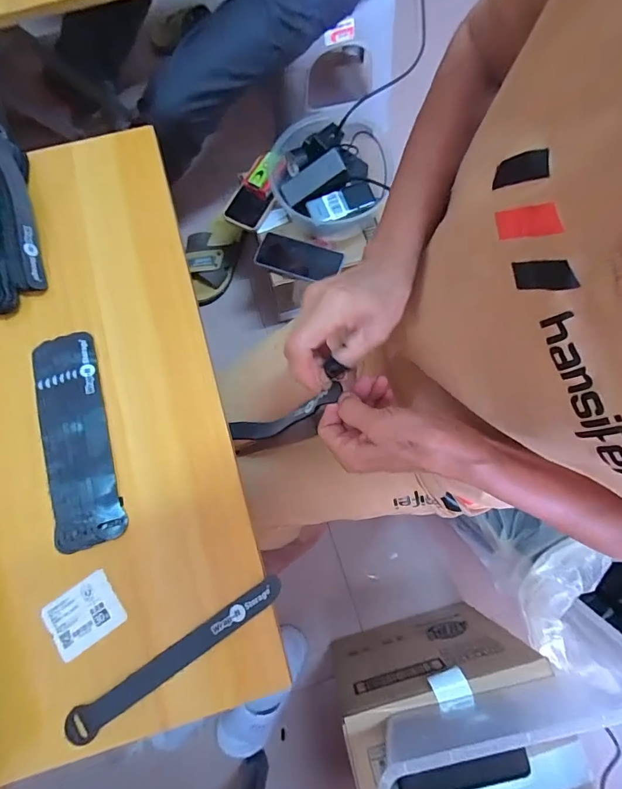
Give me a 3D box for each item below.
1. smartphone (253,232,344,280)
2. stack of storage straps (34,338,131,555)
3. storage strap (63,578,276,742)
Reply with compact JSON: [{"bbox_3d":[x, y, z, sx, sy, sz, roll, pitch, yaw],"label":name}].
[{"bbox_3d":[-0.024,-0.263,0.792,0.162,0.015,0.076,17,76,2],"label":"smartphone"},{"bbox_3d":[-0.220,0.037,0.378,0.060,0.014,0.201,-16,77,-6],"label":"stack of storage straps"},{"bbox_3d":[-0.108,0.215,0.334,0.192,0.008,0.023,-32,70,-7],"label":"storage strap"}]

